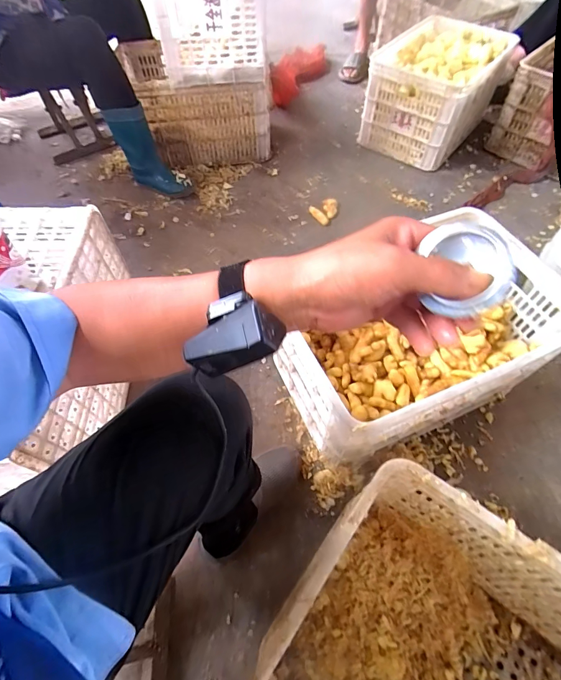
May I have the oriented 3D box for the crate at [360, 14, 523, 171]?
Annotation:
[{"bbox_3d":[0.560,-0.946,1.348,0.396,0.304,0.473,35,66,13],"label":"crate"}]

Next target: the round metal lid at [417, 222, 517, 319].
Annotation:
[{"bbox_3d":[0.120,-0.046,0.231,0.050,0.007,0.059,-4,93,23],"label":"round metal lid"}]

